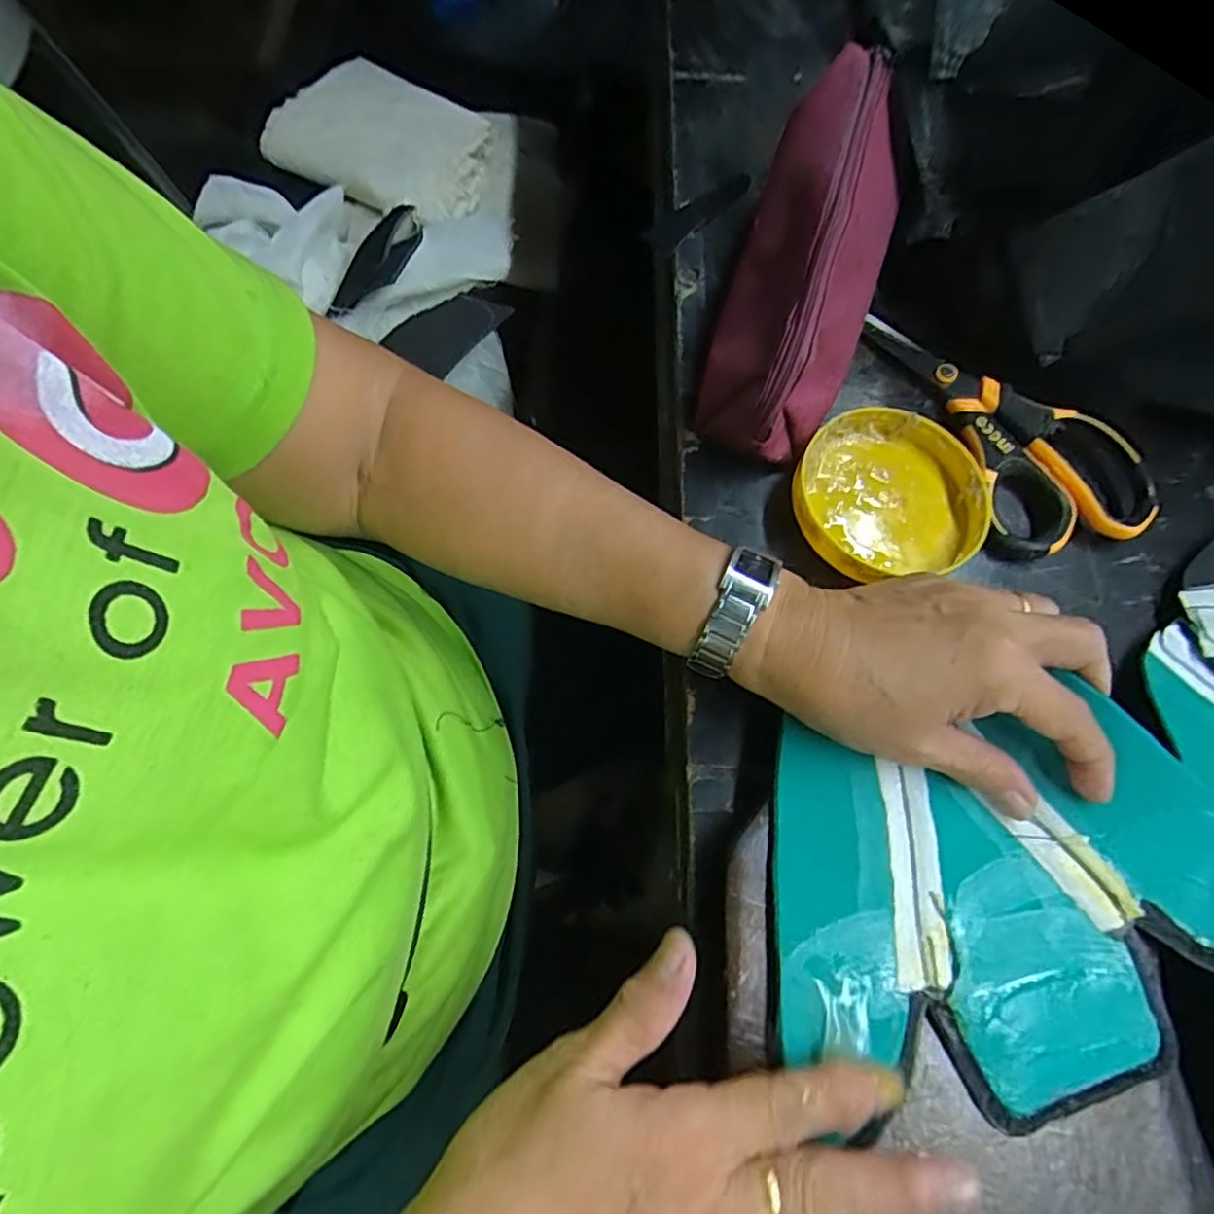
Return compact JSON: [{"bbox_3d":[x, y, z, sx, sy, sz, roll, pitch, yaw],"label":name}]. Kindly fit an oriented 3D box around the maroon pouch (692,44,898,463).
[{"bbox_3d":[0.097,-0.164,0.320,0.068,0.075,0.181,16,95,4],"label":"maroon pouch"}]

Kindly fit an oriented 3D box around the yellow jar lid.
[{"bbox_3d":[0.141,-0.057,0.331,0.092,0.017,0.085,0,72,-1],"label":"yellow jar lid"}]

